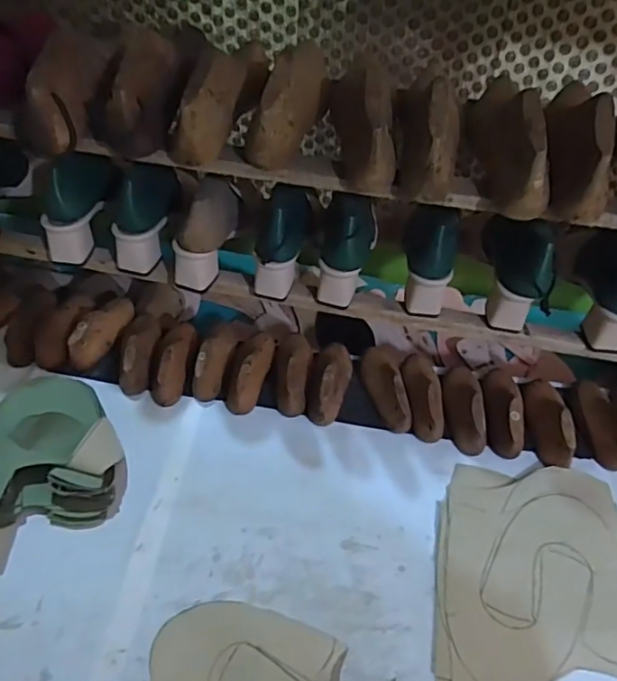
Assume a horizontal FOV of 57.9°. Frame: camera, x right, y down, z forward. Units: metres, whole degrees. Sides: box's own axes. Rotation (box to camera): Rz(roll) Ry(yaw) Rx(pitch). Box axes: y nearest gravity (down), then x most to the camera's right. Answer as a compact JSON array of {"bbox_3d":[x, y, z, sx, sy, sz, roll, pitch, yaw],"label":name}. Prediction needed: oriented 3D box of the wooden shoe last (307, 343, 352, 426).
[{"bbox_3d":[0.031,0.046,0.762,0.050,0.052,0.140,9,49,4],"label":"wooden shoe last"}]

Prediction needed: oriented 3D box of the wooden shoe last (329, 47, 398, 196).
[{"bbox_3d":[0.060,-0.258,0.613,0.060,0.087,0.208,0,49,-5],"label":"wooden shoe last"}]

